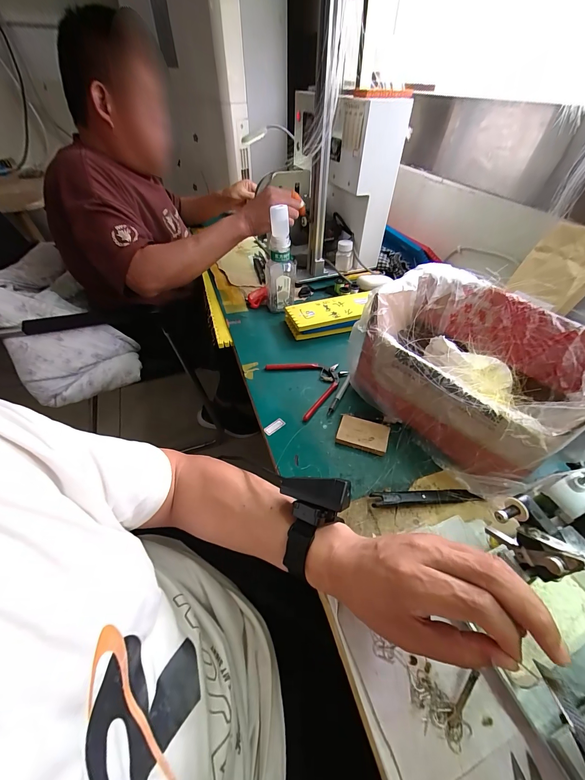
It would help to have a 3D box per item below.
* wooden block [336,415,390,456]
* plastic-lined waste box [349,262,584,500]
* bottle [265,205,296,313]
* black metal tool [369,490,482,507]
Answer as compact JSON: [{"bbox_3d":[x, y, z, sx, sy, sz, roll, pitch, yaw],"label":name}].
[{"bbox_3d":[0.105,0.066,0.453,0.073,0.011,0.052,15,48,13],"label":"wooden block"},{"bbox_3d":[0.244,-0.025,0.435,0.203,0.166,0.284,-26,52,-24],"label":"plastic-lined waste box"},{"bbox_3d":[-0.026,-0.272,0.641,0.065,0.189,0.074,-4,46,-4],"label":"bottle"},{"bbox_3d":[0.169,0.137,0.387,0.136,0.012,0.017,-2,46,-2],"label":"black metal tool"}]

